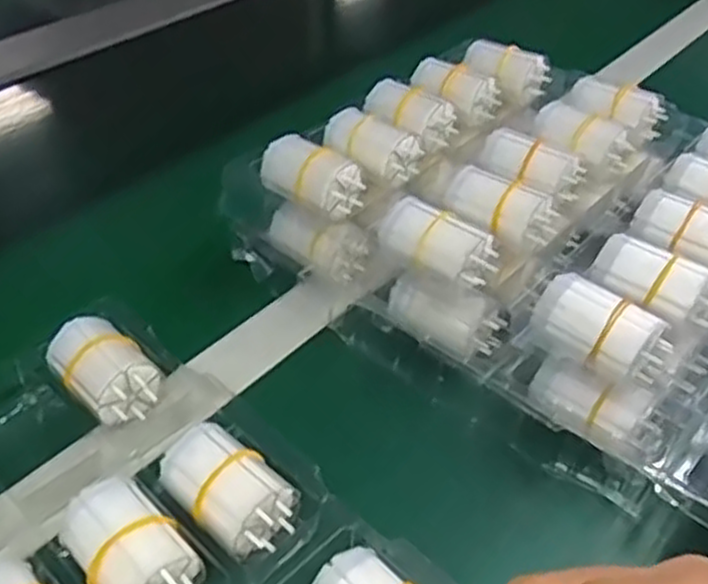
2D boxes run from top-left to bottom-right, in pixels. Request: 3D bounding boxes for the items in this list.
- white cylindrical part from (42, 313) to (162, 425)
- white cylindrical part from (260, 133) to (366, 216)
[{"bbox_3d":[-0.132,0.042,0.413,0.040,0.031,0.061,-31,51,-31],"label":"white cylindrical part"},{"bbox_3d":[-0.027,-0.067,0.479,0.059,0.040,0.032,30,49,29],"label":"white cylindrical part"}]

